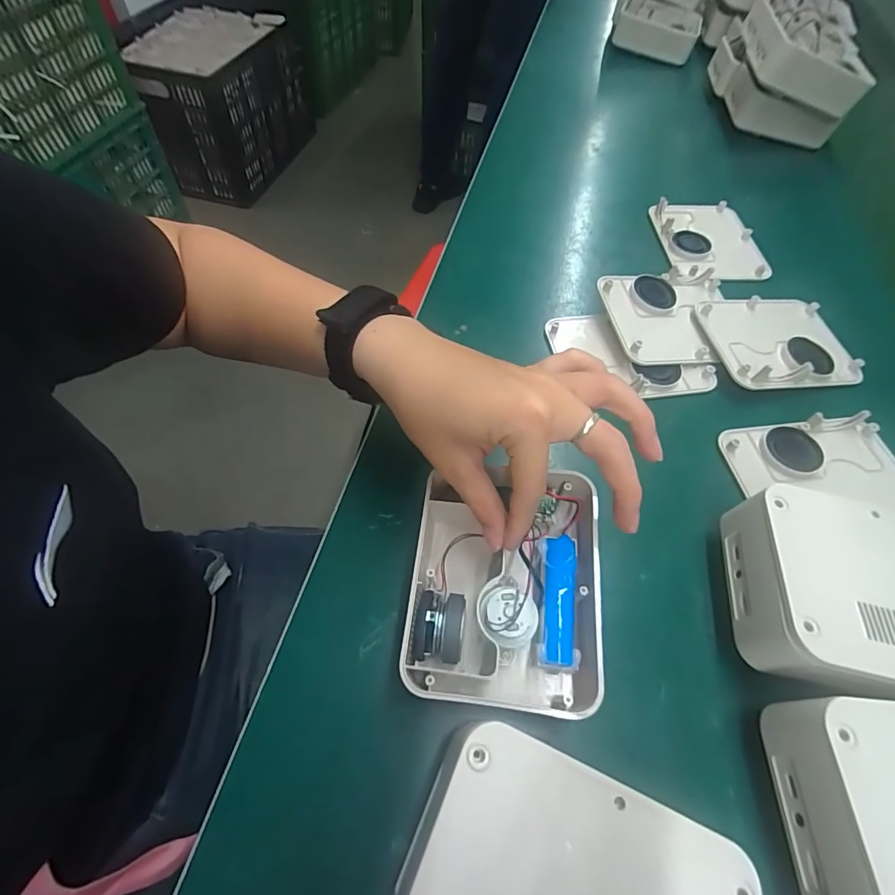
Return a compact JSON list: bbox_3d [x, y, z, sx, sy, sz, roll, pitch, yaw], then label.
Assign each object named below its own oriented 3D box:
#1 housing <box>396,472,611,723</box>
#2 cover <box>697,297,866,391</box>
[{"bbox_3d":[0.032,0.076,0.267,0.104,0.042,0.133,4,56,0],"label":"housing"},{"bbox_3d":[0.281,-0.092,0.397,0.120,0.022,0.096,-6,57,-7],"label":"cover"}]

